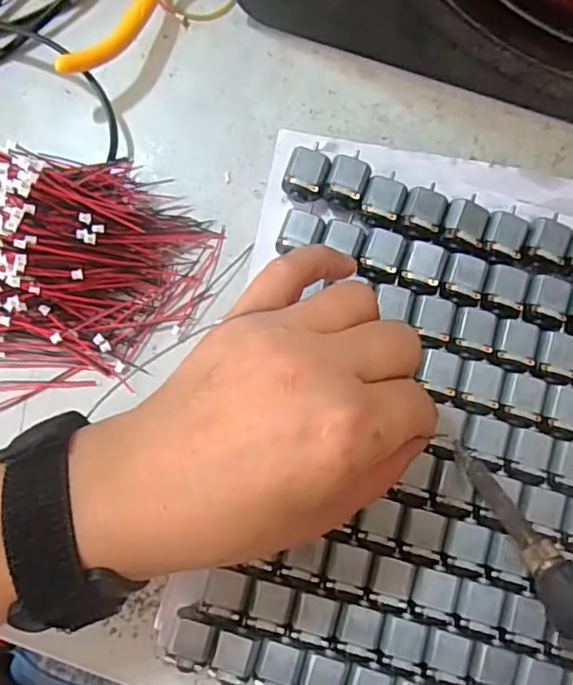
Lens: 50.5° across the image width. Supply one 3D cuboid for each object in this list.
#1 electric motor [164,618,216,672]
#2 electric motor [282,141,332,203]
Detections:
[{"bbox_3d":[-0.041,0.131,0.267,0.017,0.019,0.020,15,83,3],"label":"electric motor"},{"bbox_3d":[0.011,-0.083,0.295,0.019,0.018,0.029,18,83,3],"label":"electric motor"}]

